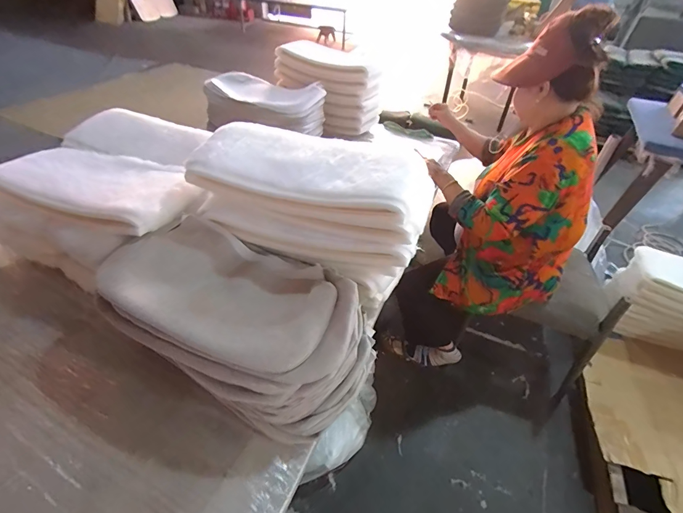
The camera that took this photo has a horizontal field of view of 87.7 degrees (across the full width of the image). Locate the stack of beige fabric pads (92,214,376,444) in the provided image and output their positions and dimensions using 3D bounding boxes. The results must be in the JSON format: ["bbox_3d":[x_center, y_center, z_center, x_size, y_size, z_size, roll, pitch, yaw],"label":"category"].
[{"bbox_3d":[-0.189,0.108,0.682,0.489,0.167,0.278,24,47,21],"label":"stack of beige fabric pads"}]

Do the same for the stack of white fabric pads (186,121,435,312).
[{"bbox_3d":[-0.056,-0.108,0.791,0.468,0.251,0.206,14,44,11],"label":"stack of white fabric pads"}]

